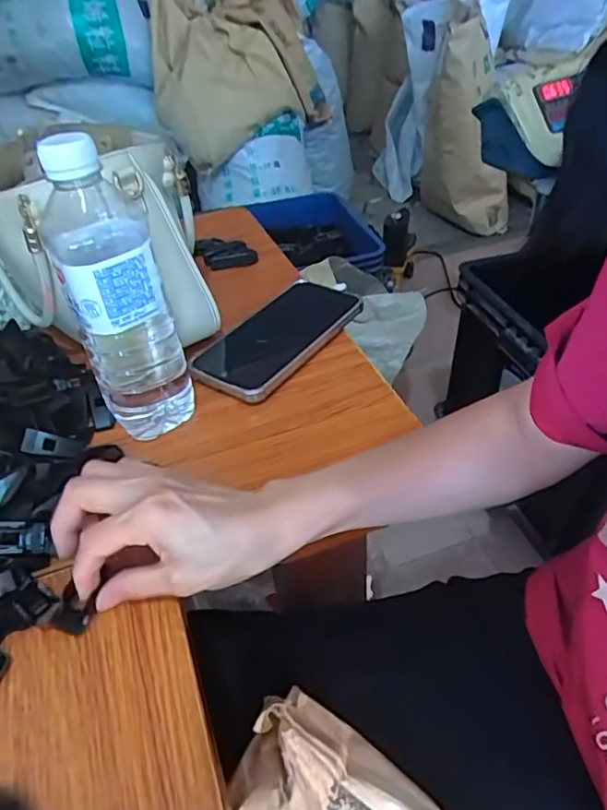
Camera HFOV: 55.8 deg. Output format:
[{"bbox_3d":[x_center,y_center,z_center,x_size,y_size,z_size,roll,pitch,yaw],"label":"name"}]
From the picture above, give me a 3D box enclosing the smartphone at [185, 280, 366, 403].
[{"bbox_3d":[-0.024,-0.065,0.529,0.088,0.016,0.166,26,49,30],"label":"smartphone"}]

